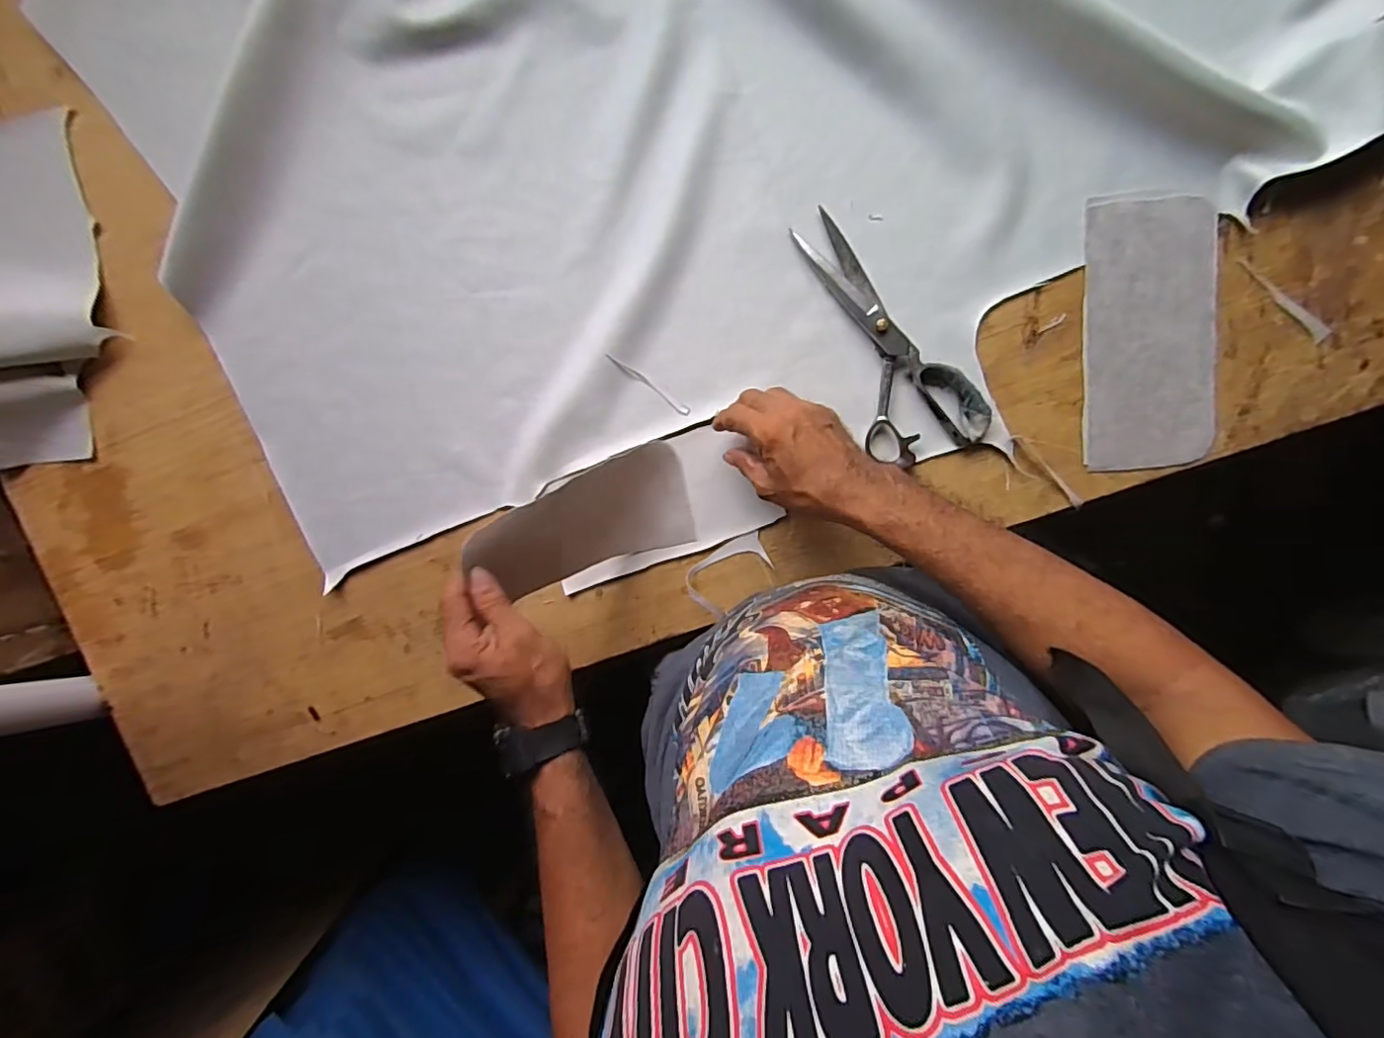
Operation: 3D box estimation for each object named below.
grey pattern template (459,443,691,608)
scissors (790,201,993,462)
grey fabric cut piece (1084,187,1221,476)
[{"bbox_3d":[-0.093,0.006,0.519,0.205,0.031,0.096,-24,121,-30],"label":"grey pattern template"},{"bbox_3d":[0.165,-0.156,0.526,0.097,0.016,0.242,-34,93,9],"label":"scissors"},{"bbox_3d":[0.400,-0.162,0.508,0.106,0.004,0.232,-5,96,6],"label":"grey fabric cut piece"}]

